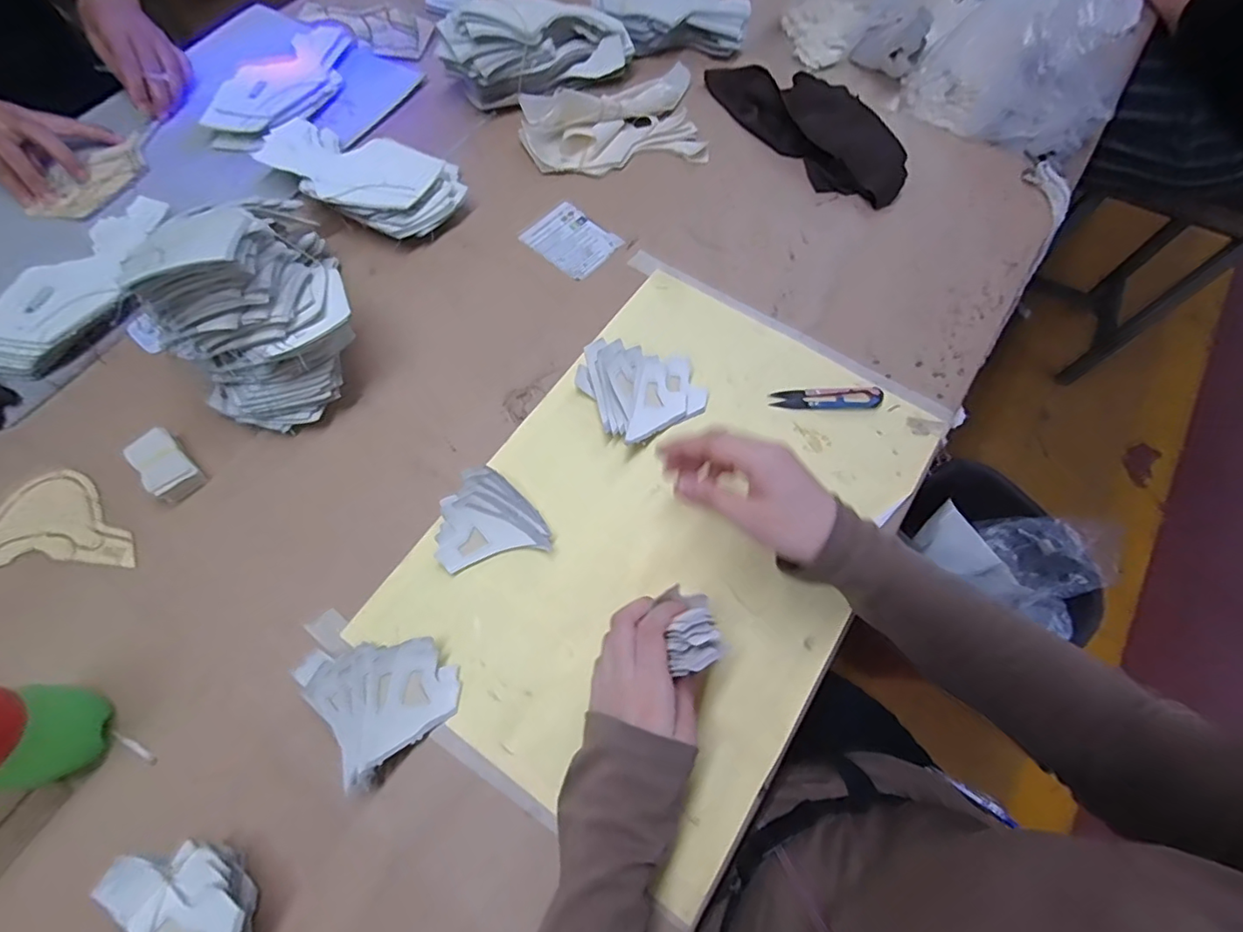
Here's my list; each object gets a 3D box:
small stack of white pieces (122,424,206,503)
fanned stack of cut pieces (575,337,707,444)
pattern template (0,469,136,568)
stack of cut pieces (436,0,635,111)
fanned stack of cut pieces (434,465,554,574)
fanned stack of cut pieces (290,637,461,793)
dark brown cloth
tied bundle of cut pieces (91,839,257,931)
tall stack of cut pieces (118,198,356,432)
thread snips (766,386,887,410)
[{"bbox_3d":[-0.383,-0.001,0.469,0.057,0.026,0.035,43,71,15],"label":"small stack of white pieces"},{"bbox_3d":[0.018,-0.077,0.500,0.096,0.036,0.095,-29,71,-14],"label":"fanned stack of cut pieces"},{"bbox_3d":[-0.481,0.049,0.459,0.156,0.004,0.091,-9,67,-7],"label":"pattern template"},{"bbox_3d":[-0.097,-0.487,0.656,0.221,0.094,0.074,-25,69,-12],"label":"stack of cut pieces"},{"bbox_3d":[-0.108,0.040,0.457,0.086,0.027,0.073,-11,67,-8],"label":"fanned stack of cut pieces"},{"bbox_3d":[-0.168,0.160,0.396,0.085,0.037,0.090,-32,71,-16],"label":"fanned stack of cut pieces"},{"bbox_3d":[0.218,-0.405,0.653,0.098,0.040,0.276,-34,71,-15],"label":"dark brown cloth"},{"bbox_3d":[-0.247,0.279,0.331,0.061,0.053,0.120,-31,71,-15],"label":"tied bundle of cut pieces"},{"bbox_3d":[-0.290,-0.115,0.449,0.143,0.154,0.115,-37,73,-17],"label":"tall stack of cut pieces"},{"bbox_3d":[0.190,-0.063,0.514,0.101,0.008,0.023,0,66,-3],"label":"thread snips"}]

